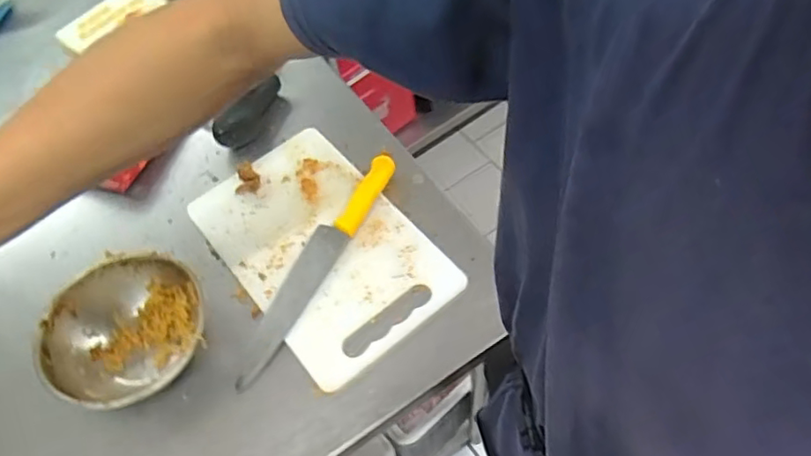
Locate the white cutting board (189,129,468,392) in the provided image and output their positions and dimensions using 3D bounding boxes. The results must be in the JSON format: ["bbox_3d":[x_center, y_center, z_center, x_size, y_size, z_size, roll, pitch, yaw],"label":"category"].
[{"bbox_3d":[-0.121,0.016,0.835,0.227,0.014,0.365,-36,62,-17],"label":"white cutting board"}]

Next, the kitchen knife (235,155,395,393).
[{"bbox_3d":[-0.119,0.042,0.813,0.050,0.025,0.359,24,63,18],"label":"kitchen knife"}]

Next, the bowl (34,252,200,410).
[{"bbox_3d":[-0.341,0.134,0.752,0.184,0.076,0.195,-2,58,4],"label":"bowl"}]

